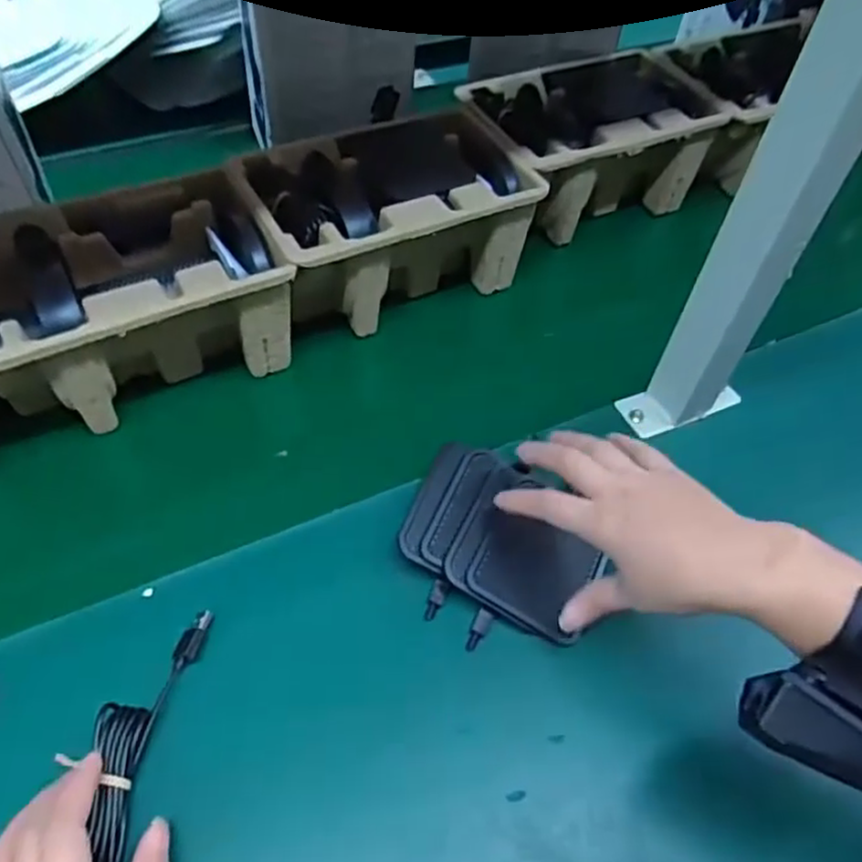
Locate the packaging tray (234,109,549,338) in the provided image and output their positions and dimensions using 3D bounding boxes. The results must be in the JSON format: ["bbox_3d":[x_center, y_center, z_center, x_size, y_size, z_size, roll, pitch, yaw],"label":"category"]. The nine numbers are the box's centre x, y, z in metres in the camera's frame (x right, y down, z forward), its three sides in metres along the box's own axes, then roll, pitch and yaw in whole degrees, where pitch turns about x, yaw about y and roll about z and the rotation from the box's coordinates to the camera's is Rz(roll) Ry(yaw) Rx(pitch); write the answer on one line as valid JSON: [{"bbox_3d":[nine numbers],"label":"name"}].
[{"bbox_3d":[-0.033,-0.176,0.599,0.228,0.109,0.145,-22,54,-18],"label":"packaging tray"}]

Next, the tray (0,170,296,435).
[{"bbox_3d":[-0.223,-0.088,0.511,0.216,0.107,0.137,-26,55,-21],"label":"tray"}]

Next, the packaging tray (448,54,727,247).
[{"bbox_3d":[0.151,-0.274,0.685,0.230,0.111,0.142,-22,54,-19],"label":"packaging tray"}]

